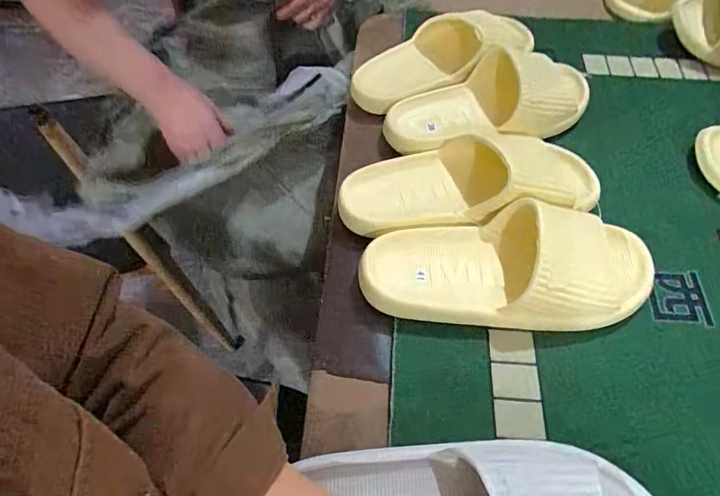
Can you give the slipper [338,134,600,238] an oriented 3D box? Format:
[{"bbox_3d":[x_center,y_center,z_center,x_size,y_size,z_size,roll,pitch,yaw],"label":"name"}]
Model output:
[{"bbox_3d":[0.107,-0.077,0.463,0.261,0.067,0.107,-8,57,-5],"label":"slipper"}]

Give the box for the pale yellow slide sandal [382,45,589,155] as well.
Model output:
[{"bbox_3d":[0.155,-0.166,0.533,0.246,0.061,0.103,-22,59,-14],"label":"pale yellow slide sandal"}]

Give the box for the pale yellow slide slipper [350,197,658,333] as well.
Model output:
[{"bbox_3d":[0.134,0.014,0.417,0.271,0.064,0.104,-1,57,0],"label":"pale yellow slide slipper"}]

